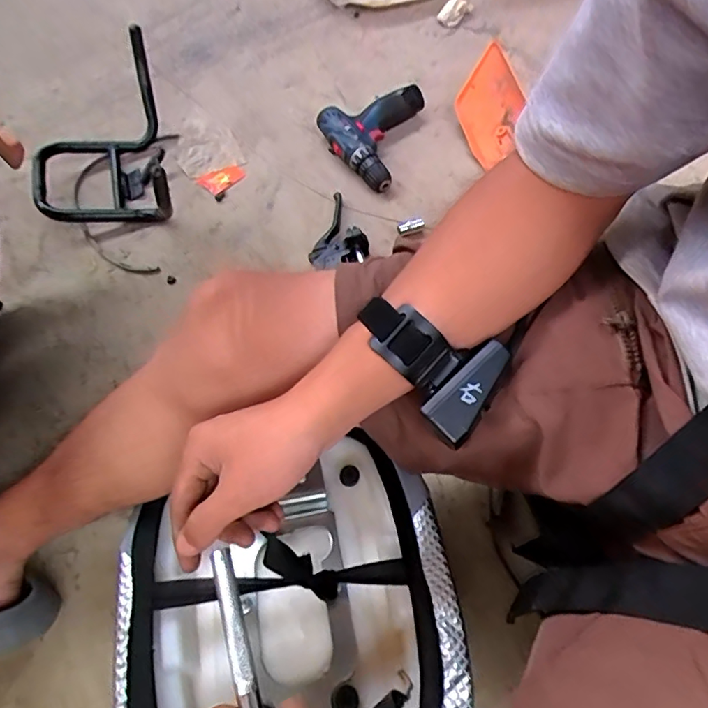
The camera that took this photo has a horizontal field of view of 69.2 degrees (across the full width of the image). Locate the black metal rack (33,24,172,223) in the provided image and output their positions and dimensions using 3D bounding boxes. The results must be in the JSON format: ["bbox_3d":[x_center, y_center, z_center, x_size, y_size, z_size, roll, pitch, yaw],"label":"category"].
[{"bbox_3d":[-0.411,-0.333,0.803,0.212,0.146,0.257,-11,60,-4],"label":"black metal rack"}]

